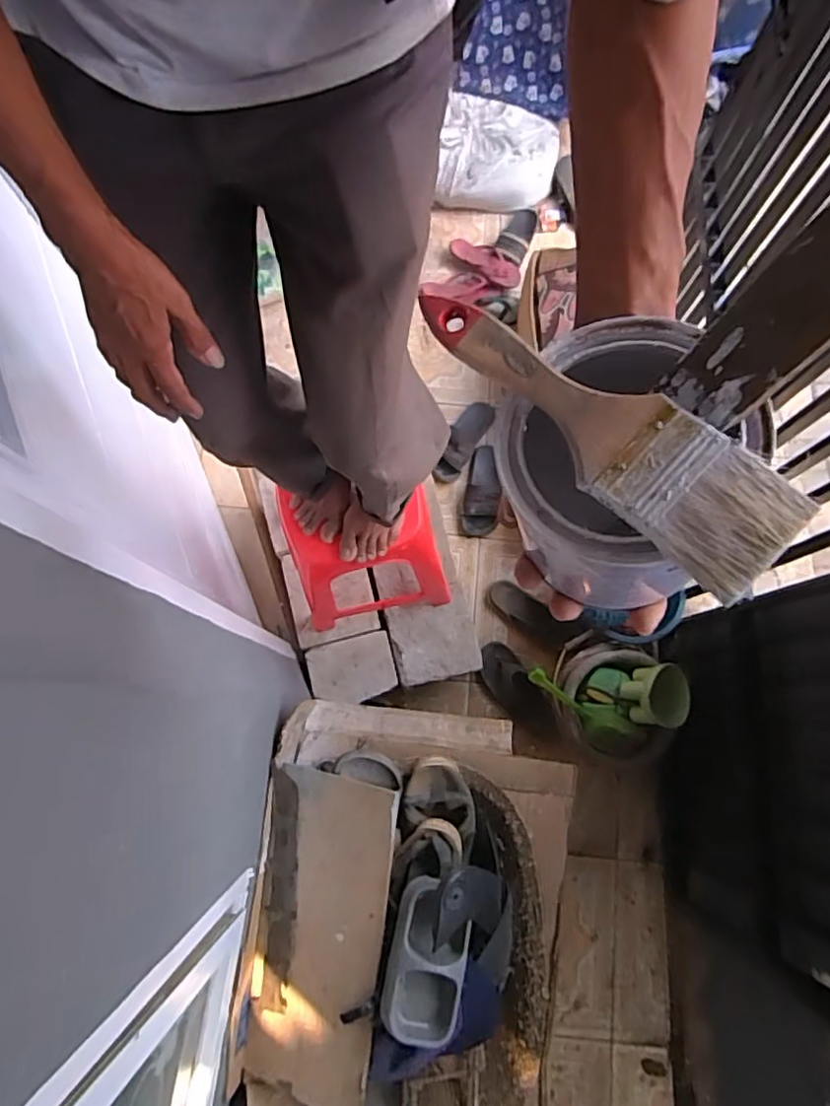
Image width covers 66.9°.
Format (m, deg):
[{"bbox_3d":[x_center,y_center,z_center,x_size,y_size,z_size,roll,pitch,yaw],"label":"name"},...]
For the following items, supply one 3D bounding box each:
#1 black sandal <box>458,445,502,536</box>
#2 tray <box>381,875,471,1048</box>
[{"bbox_3d":[0.187,-0.174,1.724,0.096,0.044,0.245,12,77,2],"label":"black sandal"},{"bbox_3d":[0.019,0.579,0.896,0.106,0.038,0.202,12,77,2],"label":"tray"}]

